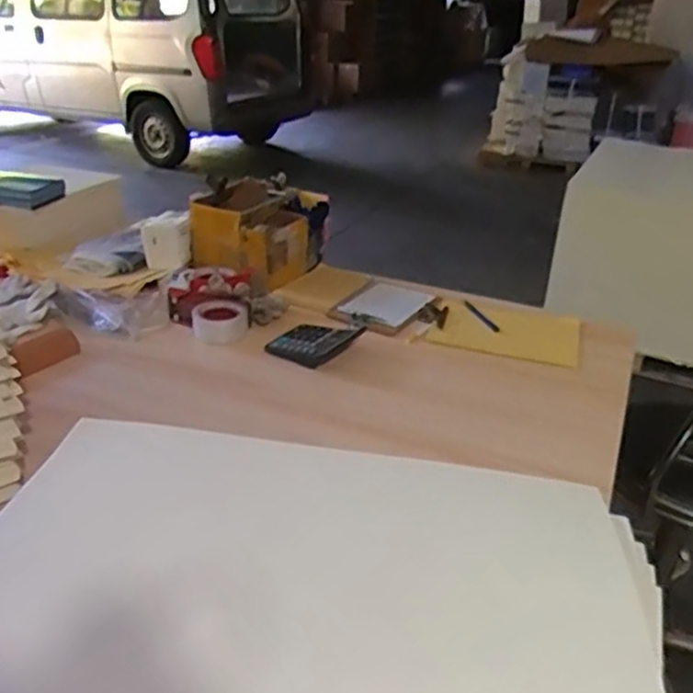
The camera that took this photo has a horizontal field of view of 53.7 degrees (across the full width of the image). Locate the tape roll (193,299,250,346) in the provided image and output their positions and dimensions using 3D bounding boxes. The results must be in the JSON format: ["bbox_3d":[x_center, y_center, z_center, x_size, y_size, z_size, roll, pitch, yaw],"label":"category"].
[{"bbox_3d":[-0.222,-0.044,1.212,0.100,0.046,0.086,-4,28,-11],"label":"tape roll"}]

